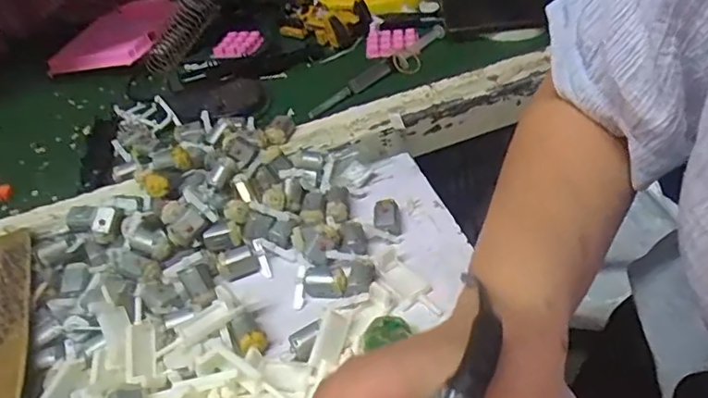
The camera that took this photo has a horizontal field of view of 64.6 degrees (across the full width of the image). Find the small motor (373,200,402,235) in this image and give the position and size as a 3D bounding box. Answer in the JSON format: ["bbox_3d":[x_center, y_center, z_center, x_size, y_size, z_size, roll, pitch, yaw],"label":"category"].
[{"bbox_3d":[0.025,0.015,0.427,0.019,0.018,0.029,-5,42,5],"label":"small motor"}]

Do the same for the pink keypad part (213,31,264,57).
[{"bbox_3d":[-0.141,-0.189,0.680,0.059,0.013,0.048,-12,42,-3],"label":"pink keypad part"}]

